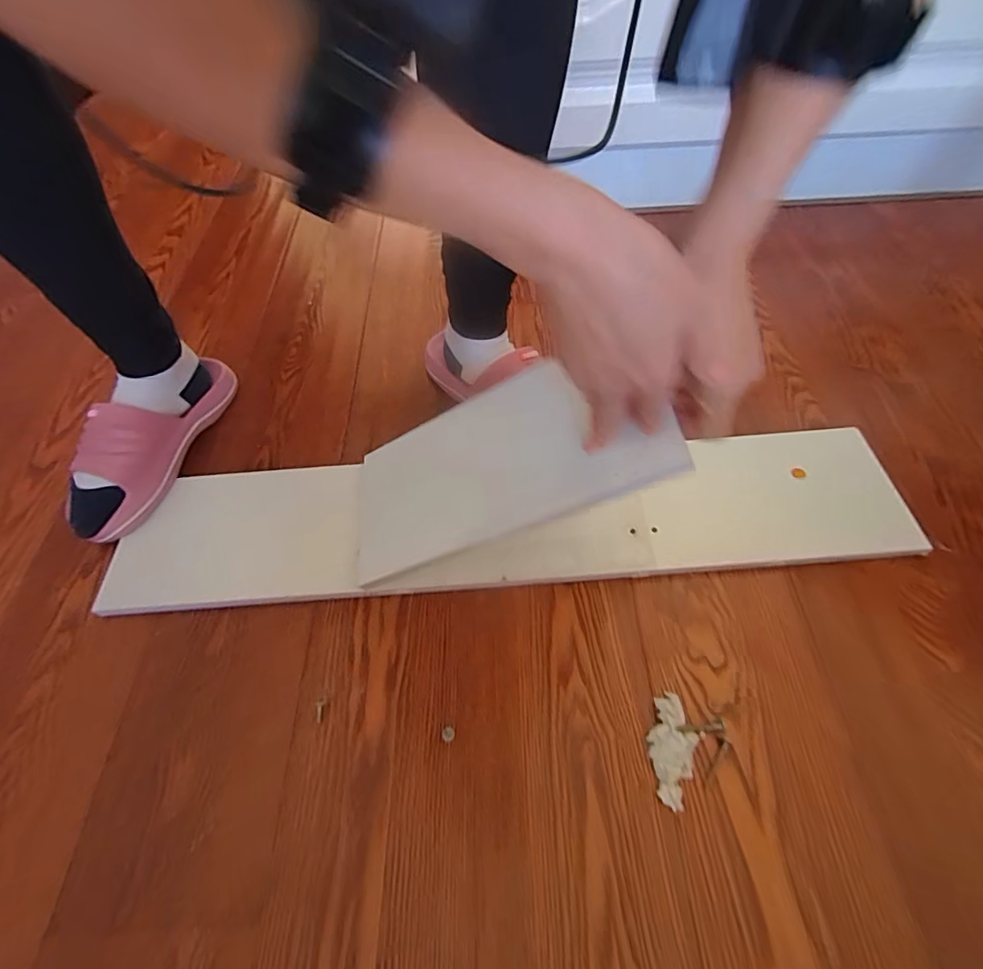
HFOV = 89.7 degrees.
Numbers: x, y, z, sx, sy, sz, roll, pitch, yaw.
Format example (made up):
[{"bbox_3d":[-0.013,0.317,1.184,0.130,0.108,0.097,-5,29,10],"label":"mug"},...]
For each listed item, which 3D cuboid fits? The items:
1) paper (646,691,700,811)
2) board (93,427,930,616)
[{"bbox_3d":[0.139,0.203,0.381,0.033,0.016,0.077,14,59,11],"label":"paper"},{"bbox_3d":[0.016,0.028,0.494,0.756,0.025,0.149,-5,58,-1],"label":"board"}]

